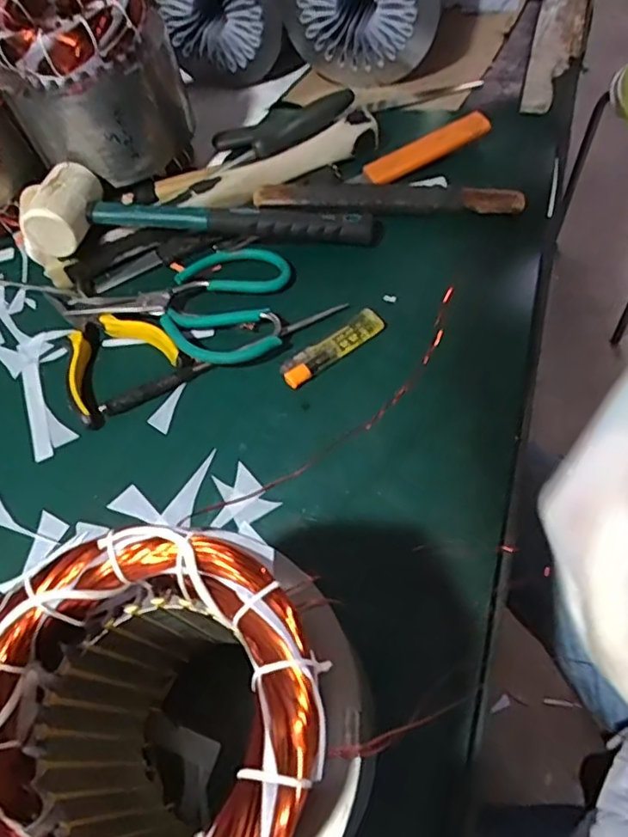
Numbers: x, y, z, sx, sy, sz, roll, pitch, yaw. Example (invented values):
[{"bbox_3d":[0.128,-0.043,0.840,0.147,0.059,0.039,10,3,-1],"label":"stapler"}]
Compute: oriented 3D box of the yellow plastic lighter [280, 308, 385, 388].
[{"bbox_3d":[0.014,-0.055,0.456,0.088,0.011,0.022,-33,66,-15],"label":"yellow plastic lighter"}]

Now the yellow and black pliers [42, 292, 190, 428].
[{"bbox_3d":[-0.179,-0.071,0.493,0.093,0.026,0.147,-33,61,-11],"label":"yellow and black pliers"}]

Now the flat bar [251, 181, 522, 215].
[{"bbox_3d":[0.063,-0.194,0.522,0.229,0.009,0.028,3,80,7],"label":"flat bar"}]

